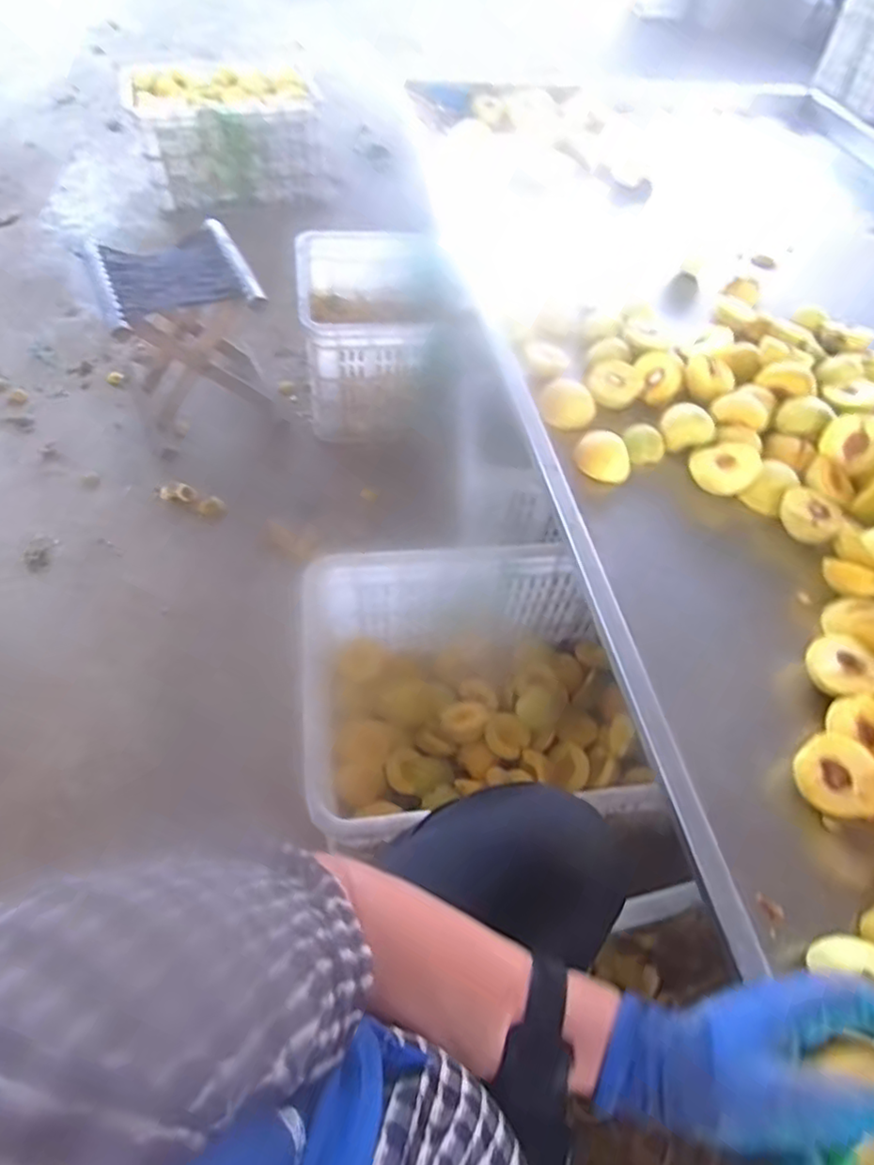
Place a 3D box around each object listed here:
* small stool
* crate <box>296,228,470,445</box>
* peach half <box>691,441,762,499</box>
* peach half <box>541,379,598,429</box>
[{"bbox_3d":[-0.497,-0.484,1.289,0.272,0.318,0.260,-21,59,-18],"label":"small stool"},{"bbox_3d":[-0.122,-0.545,1.382,0.322,0.258,0.395,-5,55,-8],"label":"crate"},{"bbox_3d":[0.359,-0.145,0.782,0.077,0.034,0.069,37,60,20],"label":"peach half"},{"bbox_3d":[0.175,-0.241,0.842,0.079,0.044,0.057,21,56,11],"label":"peach half"}]

